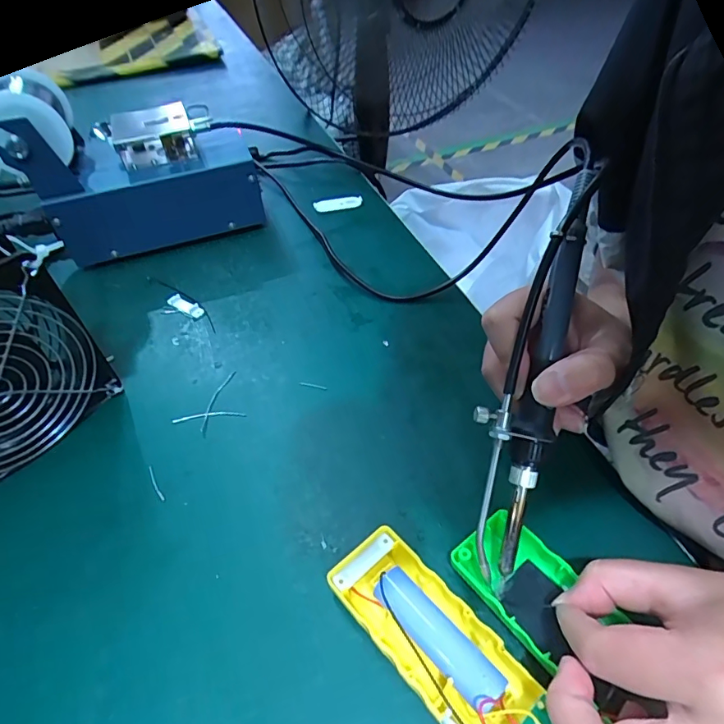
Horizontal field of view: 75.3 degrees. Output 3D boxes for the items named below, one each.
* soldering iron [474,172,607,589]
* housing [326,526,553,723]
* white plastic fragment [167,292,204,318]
[{"bbox_3d":[0.079,0.011,0.232,0.033,0.016,0.183,12,92,13],"label":"soldering iron"},{"bbox_3d":[0.062,0.153,0.192,0.043,0.032,0.200,-31,53,-23],"label":"housing"},{"bbox_3d":[-0.152,-0.049,0.403,0.037,0.005,0.012,26,54,24],"label":"white plastic fragment"}]

